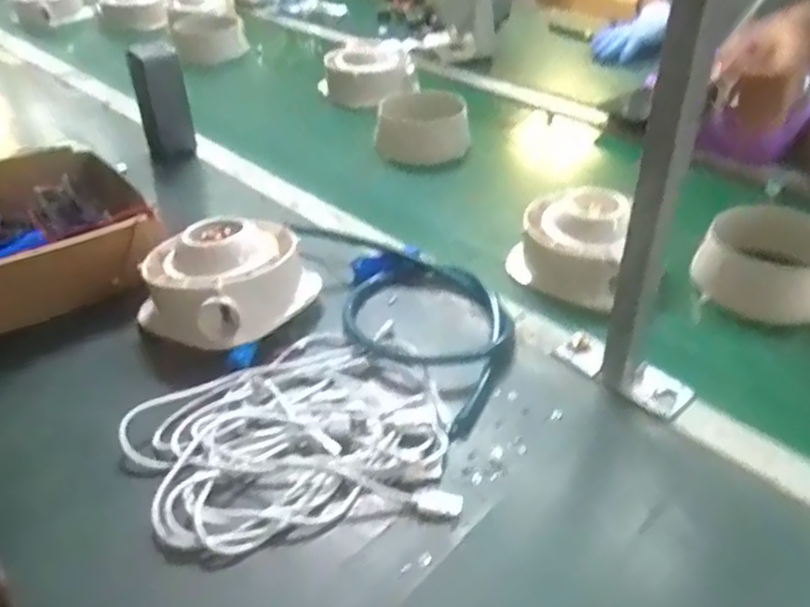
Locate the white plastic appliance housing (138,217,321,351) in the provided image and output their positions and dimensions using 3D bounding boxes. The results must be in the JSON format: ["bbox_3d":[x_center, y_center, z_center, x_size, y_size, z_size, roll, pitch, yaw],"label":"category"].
[{"bbox_3d":[-0.156,-0.029,0.625,0.131,0.074,0.128,-1,36,0],"label":"white plastic appliance housing"}]

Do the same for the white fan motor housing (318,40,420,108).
[{"bbox_3d":[-0.061,-0.368,1.128,0.129,0.059,0.123,-12,38,-15],"label":"white fan motor housing"}]

